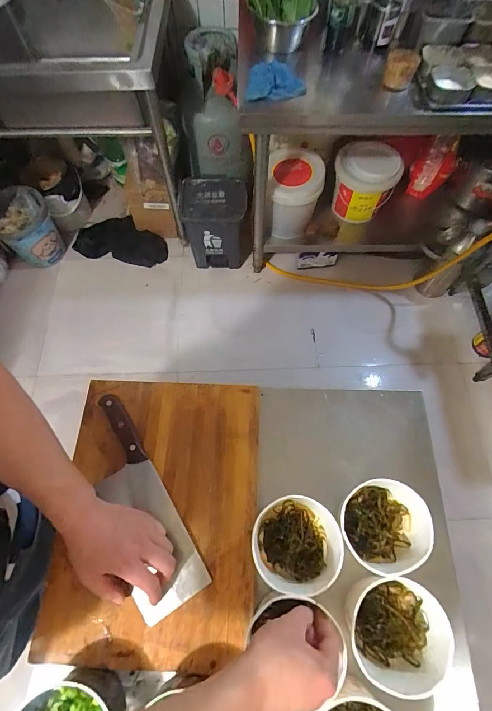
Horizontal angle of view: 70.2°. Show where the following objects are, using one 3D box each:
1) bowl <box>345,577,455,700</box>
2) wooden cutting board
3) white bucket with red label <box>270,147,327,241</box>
[{"bbox_3d":[0.198,0.357,0.458,0.111,0.080,0.111,0,67,1],"label":"bowl"},{"bbox_3d":[-0.137,0.234,0.542,0.300,0.026,0.395,2,67,2],"label":"wooden cutting board"},{"bbox_3d":[0.199,-0.646,1.421,0.212,0.240,0.221,0,67,1],"label":"white bucket with red label"}]

